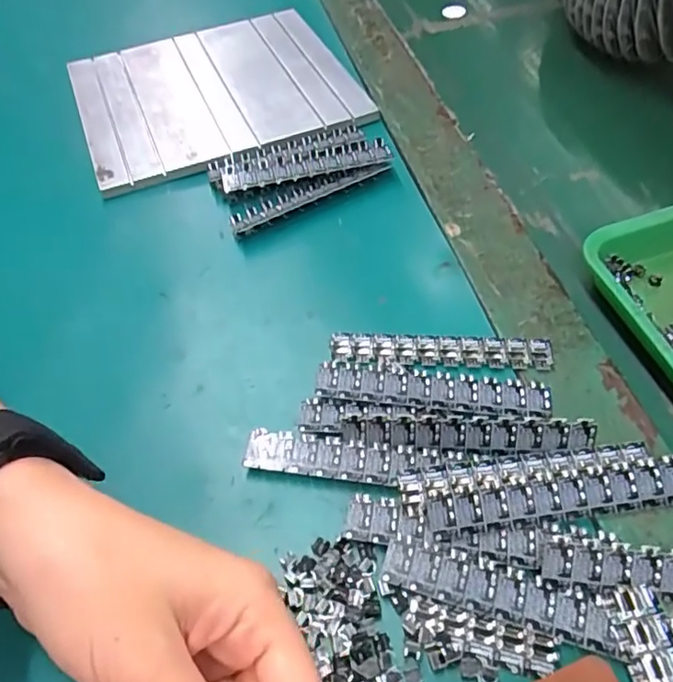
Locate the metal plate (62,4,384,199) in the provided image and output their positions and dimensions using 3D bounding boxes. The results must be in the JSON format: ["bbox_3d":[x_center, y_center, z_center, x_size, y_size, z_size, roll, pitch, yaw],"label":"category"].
[{"bbox_3d":[-0.097,-0.193,0.447,0.190,0.014,0.181,-20,54,-11],"label":"metal plate"}]

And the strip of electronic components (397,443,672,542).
[{"bbox_3d":[0.086,0.060,0.246,0.115,0.011,0.029,-9,53,-3],"label":"strip of electronic components"}]

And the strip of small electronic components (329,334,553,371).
[{"bbox_3d":[0.052,0.005,0.298,0.108,0.004,0.019,2,53,5],"label":"strip of small electronic components"}]

